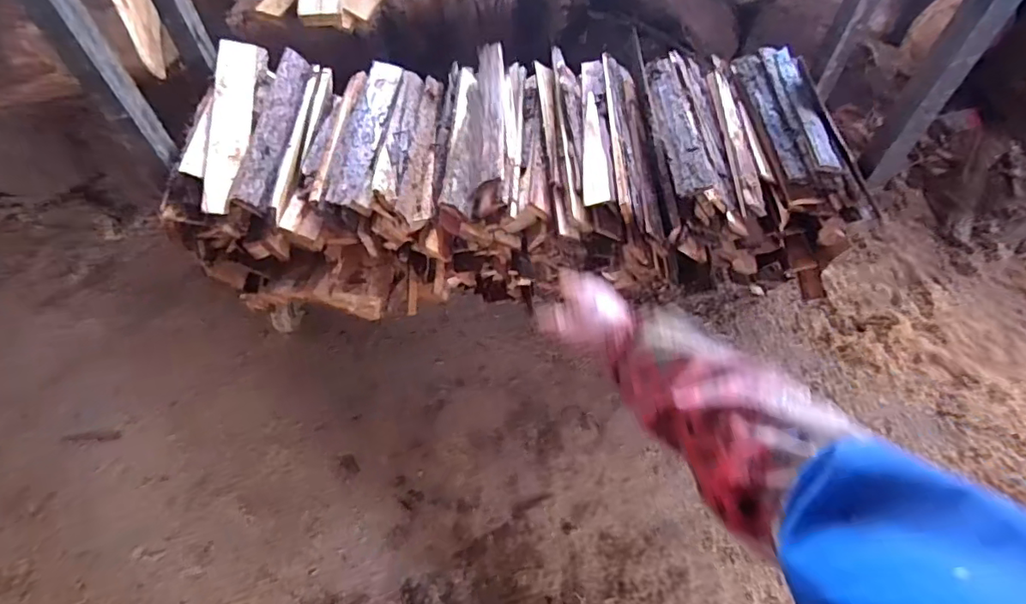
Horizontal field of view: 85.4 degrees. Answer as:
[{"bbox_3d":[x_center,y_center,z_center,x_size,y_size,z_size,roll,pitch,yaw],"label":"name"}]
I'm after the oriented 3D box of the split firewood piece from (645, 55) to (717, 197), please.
[{"bbox_3d":[0.371,-0.410,1.261,0.084,0.046,0.474,-1,56,-2],"label":"split firewood piece"}]

